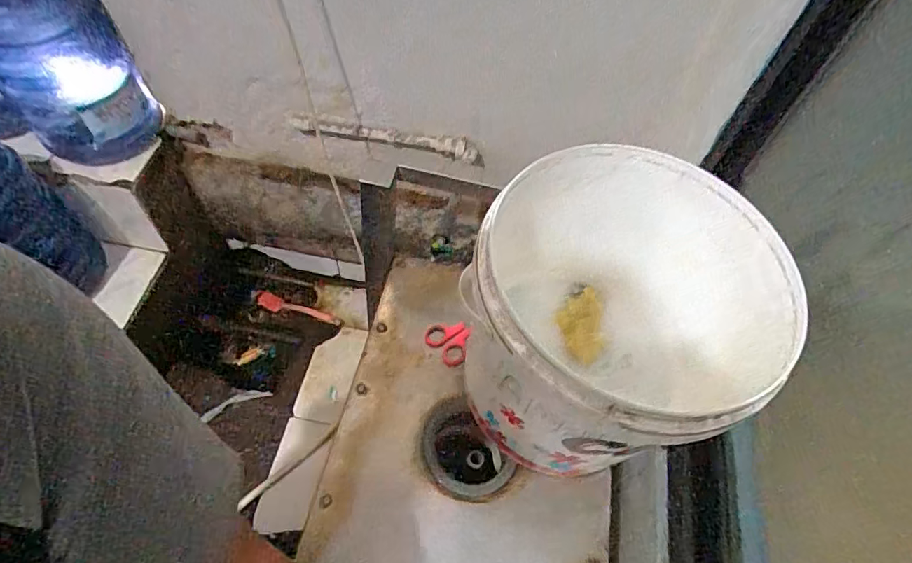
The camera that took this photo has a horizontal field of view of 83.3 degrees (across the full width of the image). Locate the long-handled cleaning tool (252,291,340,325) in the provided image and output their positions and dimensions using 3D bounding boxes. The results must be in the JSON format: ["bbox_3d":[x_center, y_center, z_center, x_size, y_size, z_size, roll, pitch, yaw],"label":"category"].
[{"bbox_3d":[-0.535,0.091,1.717,0.370,0.086,0.044,11,55,29],"label":"long-handled cleaning tool"}]

